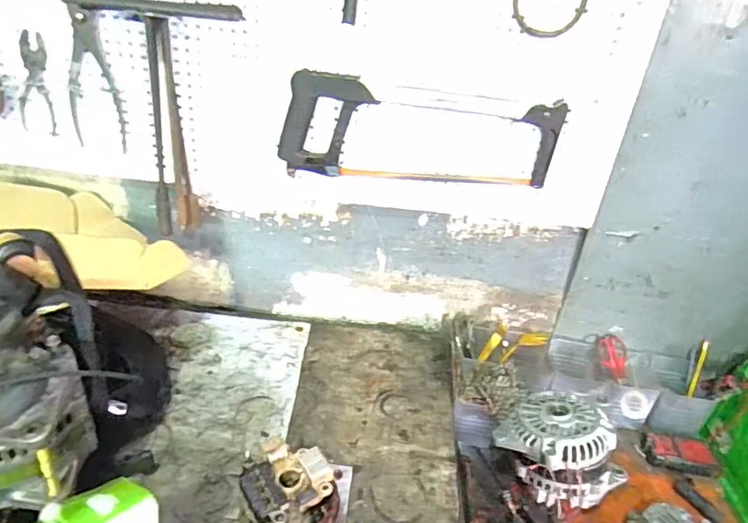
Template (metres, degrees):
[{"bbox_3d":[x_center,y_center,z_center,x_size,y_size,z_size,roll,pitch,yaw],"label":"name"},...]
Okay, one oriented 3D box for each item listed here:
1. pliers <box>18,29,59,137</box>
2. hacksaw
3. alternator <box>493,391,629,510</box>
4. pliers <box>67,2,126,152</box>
[{"bbox_3d":[-0.492,-0.256,0.770,0.053,0.138,0.005,6,30,-2],"label":"pliers"},{"bbox_3d":[0.067,-0.180,0.765,0.389,0.142,0.041,5,30,-2],"label":"hacksaw"},{"bbox_3d":[0.270,0.270,0.765,0.148,0.117,0.150,-20,39,-38],"label":"alternator"},{"bbox_3d":[-0.399,-0.273,0.738,0.079,0.224,0.024,6,30,-2],"label":"pliers"}]

